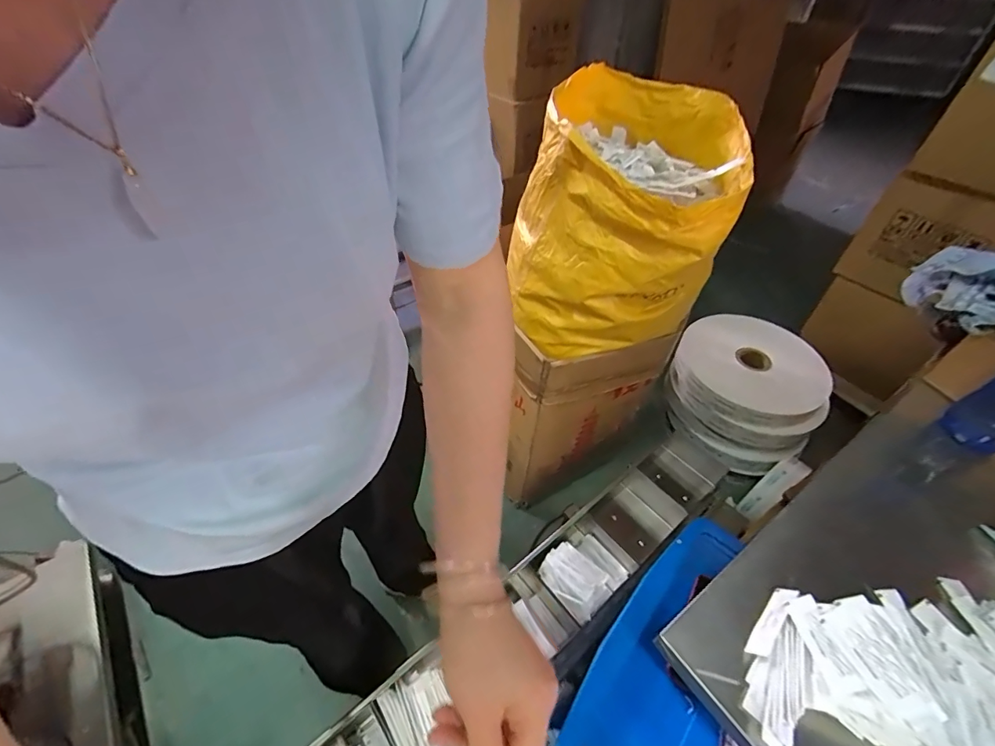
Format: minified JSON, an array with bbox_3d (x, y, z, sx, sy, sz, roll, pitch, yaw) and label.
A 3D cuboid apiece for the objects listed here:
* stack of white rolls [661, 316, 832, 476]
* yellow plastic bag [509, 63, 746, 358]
[{"bbox_3d":[0.731,0.055,1.329,0.407,0.255,0.380,28,52,24],"label":"stack of white rolls"},{"bbox_3d":[0.256,-0.309,0.860,0.327,0.348,0.462,13,47,11],"label":"yellow plastic bag"}]

